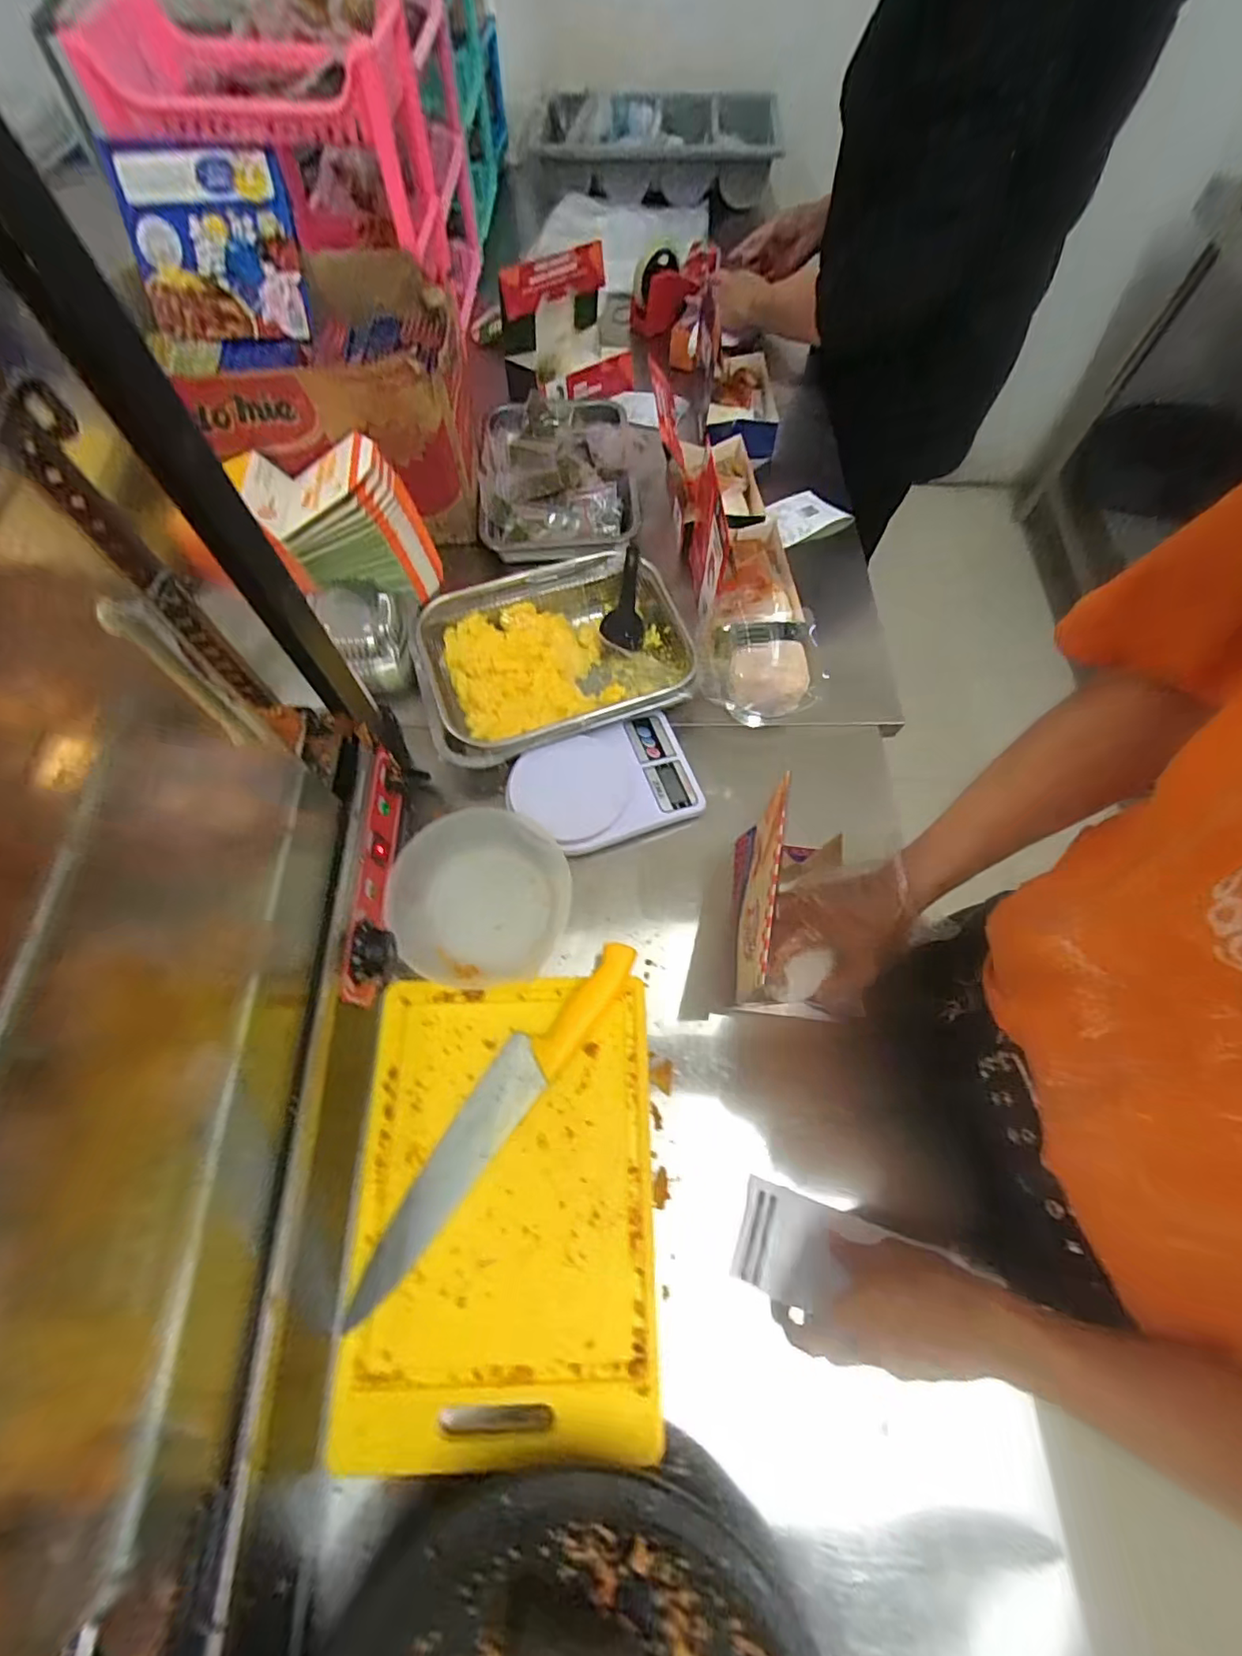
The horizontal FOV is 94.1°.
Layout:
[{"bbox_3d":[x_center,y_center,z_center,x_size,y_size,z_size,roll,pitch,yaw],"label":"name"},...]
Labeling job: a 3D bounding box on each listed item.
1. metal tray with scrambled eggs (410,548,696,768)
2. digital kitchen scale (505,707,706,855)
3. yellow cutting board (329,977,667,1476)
[{"bbox_3d":[-0.077,-0.201,0.682,0.315,0.063,0.227,-21,67,-9],"label":"metal tray with scrambled eggs"},{"bbox_3d":[-0.017,-0.044,0.622,0.198,0.032,0.127,-19,67,-9],"label":"digital kitchen scale"},{"bbox_3d":[-0.096,0.307,0.489,0.245,0.017,0.340,-1,65,-1],"label":"yellow cutting board"}]

